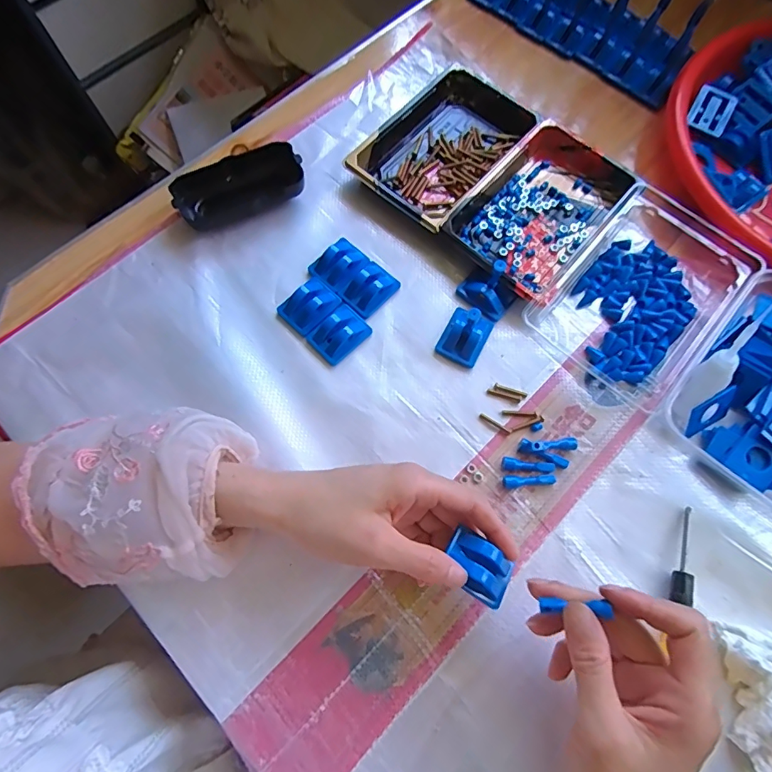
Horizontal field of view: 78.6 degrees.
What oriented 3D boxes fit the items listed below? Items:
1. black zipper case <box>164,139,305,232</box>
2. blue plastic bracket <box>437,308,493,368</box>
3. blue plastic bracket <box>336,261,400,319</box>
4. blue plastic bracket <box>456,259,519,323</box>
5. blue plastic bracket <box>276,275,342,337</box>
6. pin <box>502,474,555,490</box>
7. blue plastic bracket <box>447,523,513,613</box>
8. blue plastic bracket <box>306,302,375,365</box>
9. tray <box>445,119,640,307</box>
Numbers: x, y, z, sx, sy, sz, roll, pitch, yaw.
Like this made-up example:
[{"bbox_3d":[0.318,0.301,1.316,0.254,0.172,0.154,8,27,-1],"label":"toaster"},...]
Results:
[{"bbox_3d":[-0.128,-0.173,0.415,0.108,0.023,0.054,-27,74,-9],"label":"black zipper case"},{"bbox_3d":[0.064,-0.041,0.376,0.033,0.028,0.045,27,73,8],"label":"blue plastic bracket"},{"bbox_3d":[-0.013,-0.082,0.389,0.033,0.016,0.045,41,75,12],"label":"blue plastic bracket"},{"bbox_3d":[0.087,-0.082,0.384,0.043,0.023,0.041,41,76,12],"label":"blue plastic bracket"},{"bbox_3d":[-0.062,-0.066,0.385,0.045,0.011,0.038,-43,77,-14],"label":"blue plastic bracket"},{"bbox_3d":[0.105,0.069,0.344,0.037,0.007,0.009,-3,71,-2],"label":"pin"},{"bbox_3d":[0.057,0.112,0.291,0.044,0.018,0.031,34,74,10],"label":"blue plastic bracket"},{"bbox_3d":[-0.037,-0.043,0.378,0.034,0.015,0.046,42,76,12],"label":"blue plastic bracket"},{"bbox_3d":[0.134,-0.156,0.406,0.099,0.030,0.159,41,75,12],"label":"tray"}]

